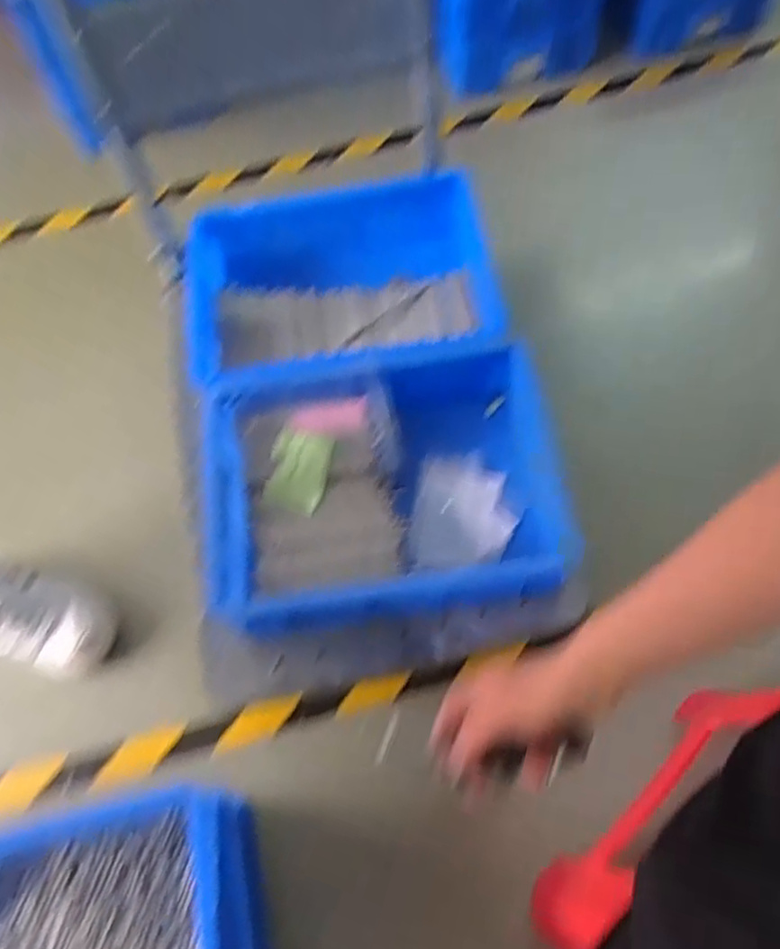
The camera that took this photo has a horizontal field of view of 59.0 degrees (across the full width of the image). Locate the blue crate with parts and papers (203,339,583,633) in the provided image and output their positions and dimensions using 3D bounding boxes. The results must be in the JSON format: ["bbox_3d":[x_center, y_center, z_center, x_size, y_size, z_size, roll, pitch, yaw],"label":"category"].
[{"bbox_3d":[-0.013,0.021,0.856,0.408,0.138,0.310,-6,62,1],"label":"blue crate with parts and papers"}]

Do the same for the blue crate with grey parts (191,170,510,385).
[{"bbox_3d":[-0.070,-0.252,0.984,0.409,0.145,0.305,-9,62,-1],"label":"blue crate with grey parts"}]

